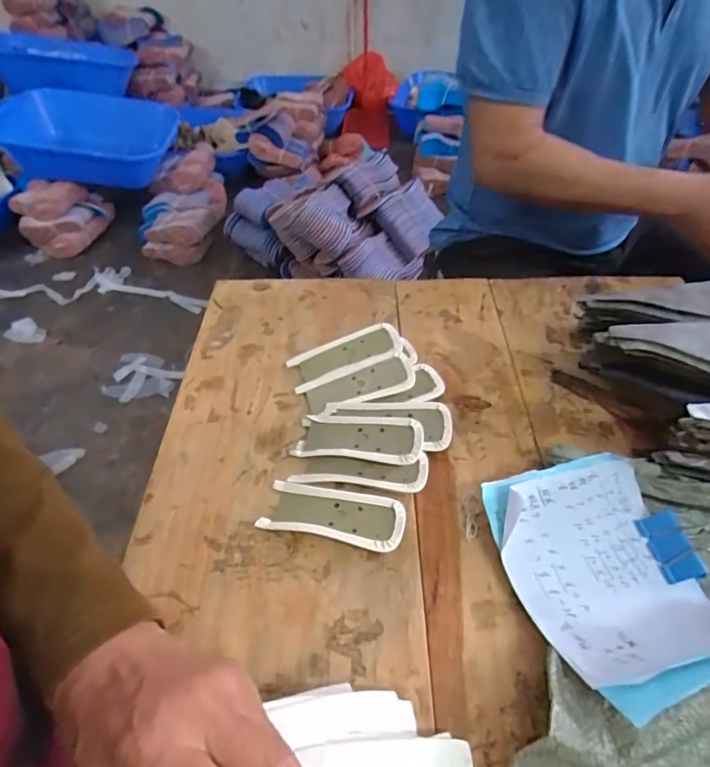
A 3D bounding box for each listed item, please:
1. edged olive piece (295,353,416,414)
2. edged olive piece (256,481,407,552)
[{"bbox_3d":[0.001,0.000,0.494,0.114,0.013,0.048,-15,47,4],"label":"edged olive piece"},{"bbox_3d":[-0.018,0.109,0.409,0.116,0.015,0.044,11,48,11],"label":"edged olive piece"}]

